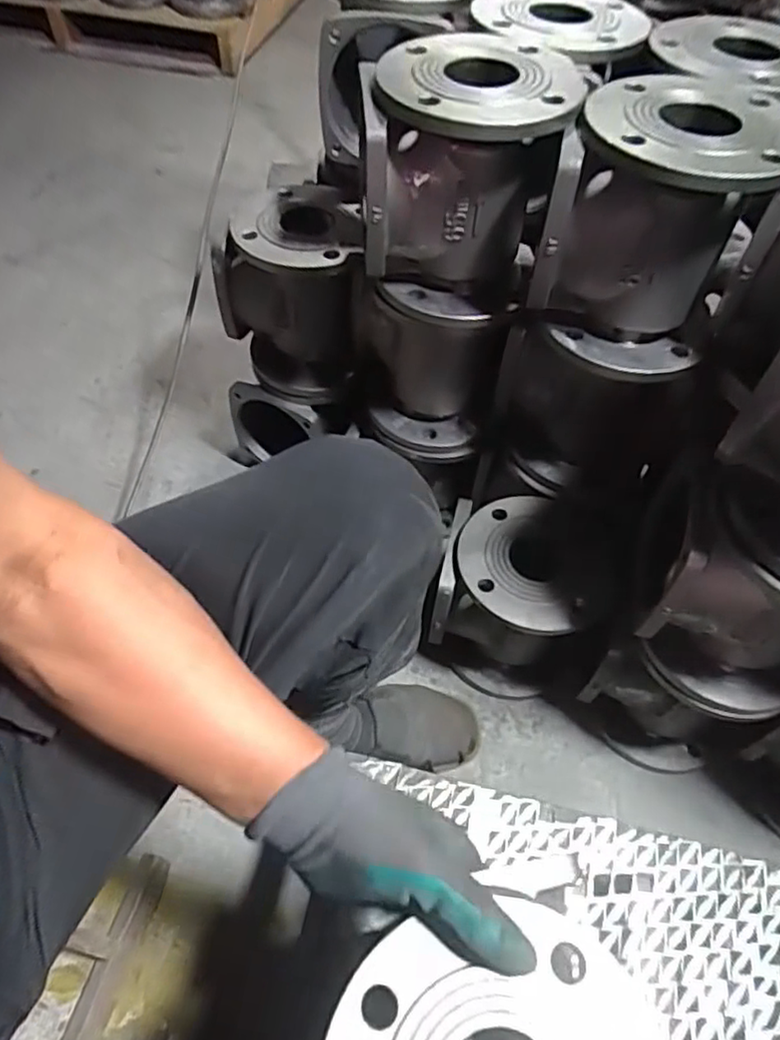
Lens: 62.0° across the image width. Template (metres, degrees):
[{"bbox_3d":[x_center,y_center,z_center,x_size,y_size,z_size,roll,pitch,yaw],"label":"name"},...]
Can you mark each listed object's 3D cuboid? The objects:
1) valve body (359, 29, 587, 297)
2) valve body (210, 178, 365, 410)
[{"bbox_3d":[0.070,-0.342,0.645,0.182,0.186,0.183,9,54,4],"label":"valve body"},{"bbox_3d":[-0.117,-0.301,0.866,0.179,0.219,0.177,1,54,-2],"label":"valve body"}]

